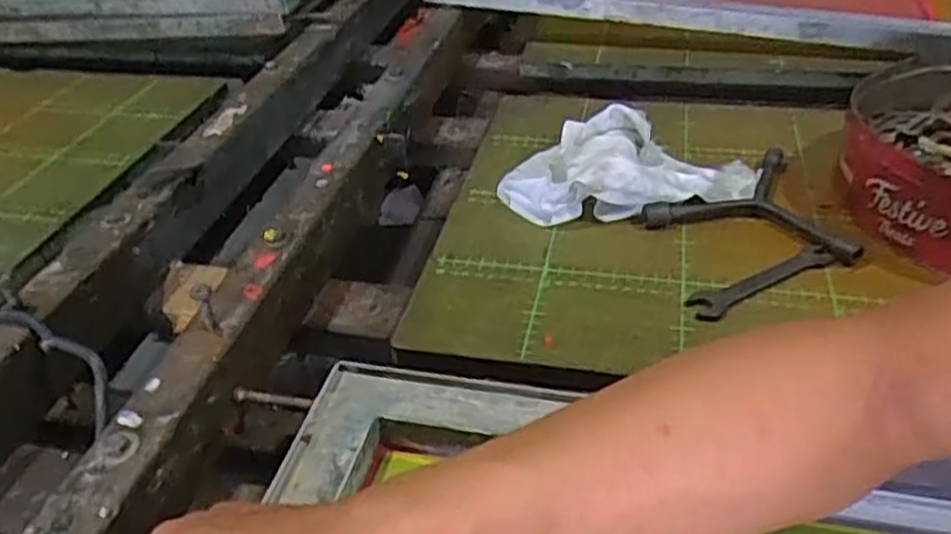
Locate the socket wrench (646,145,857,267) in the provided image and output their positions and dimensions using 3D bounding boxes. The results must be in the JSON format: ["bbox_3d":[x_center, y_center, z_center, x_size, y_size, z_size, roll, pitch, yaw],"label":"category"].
[{"bbox_3d":[0.231,-0.060,0.609,0.156,0.020,0.132,13,41,22],"label":"socket wrench"}]

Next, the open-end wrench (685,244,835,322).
[{"bbox_3d":[0.203,0.009,0.531,0.122,0.011,0.025,-21,40,-21],"label":"open-end wrench"}]

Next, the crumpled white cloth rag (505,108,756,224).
[{"bbox_3d":[0.130,-0.084,0.620,0.214,0.058,0.089,0,37,6],"label":"crumpled white cloth rag"}]

